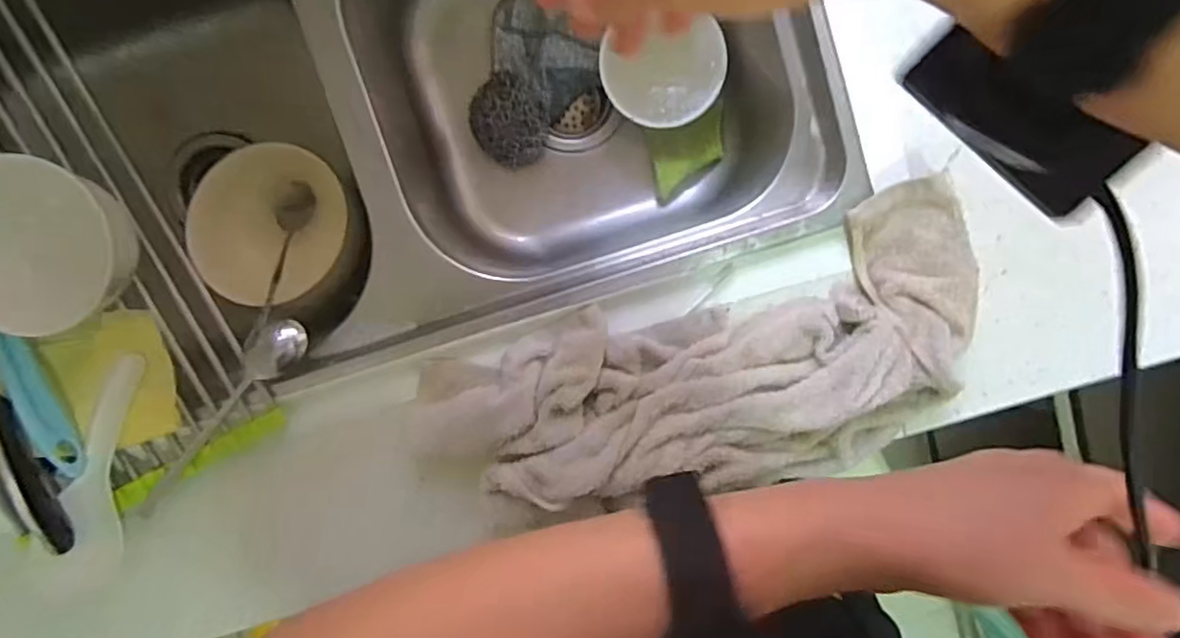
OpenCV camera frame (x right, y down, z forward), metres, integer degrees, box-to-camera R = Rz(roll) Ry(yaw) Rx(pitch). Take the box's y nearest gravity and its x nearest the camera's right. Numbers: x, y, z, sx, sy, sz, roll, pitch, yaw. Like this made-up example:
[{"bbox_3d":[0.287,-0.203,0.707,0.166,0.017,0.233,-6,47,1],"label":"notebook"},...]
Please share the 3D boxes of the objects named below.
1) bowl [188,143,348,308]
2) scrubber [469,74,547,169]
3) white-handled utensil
[{"bbox_3d":[-0.269,-0.081,0.548,0.129,0.060,0.136,-2,93,-32],"label":"bowl"},{"bbox_3d":[-0.072,-0.179,0.577,0.067,0.041,0.072,-42,97,5],"label":"scrubber"},{"bbox_3d":[-0.352,0.118,0.462,0.045,0.017,0.191,21,97,-4],"label":"white-handled utensil"}]

